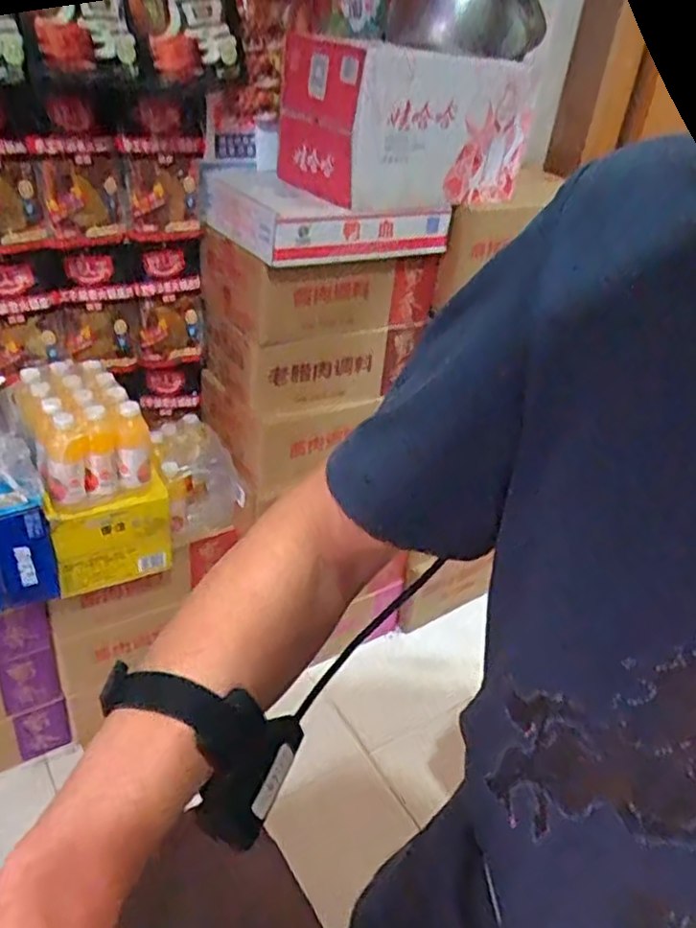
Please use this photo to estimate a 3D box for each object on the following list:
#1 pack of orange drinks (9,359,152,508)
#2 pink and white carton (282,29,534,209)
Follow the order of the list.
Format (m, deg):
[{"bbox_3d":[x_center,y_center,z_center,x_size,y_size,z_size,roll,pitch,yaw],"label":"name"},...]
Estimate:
[{"bbox_3d":[-0.451,-0.064,1.206,0.179,0.136,0.207,-14,38,-29],"label":"pack of orange drinks"},{"bbox_3d":[0.103,-0.610,1.277,0.399,0.225,0.231,-14,38,-29],"label":"pink and white carton"}]

